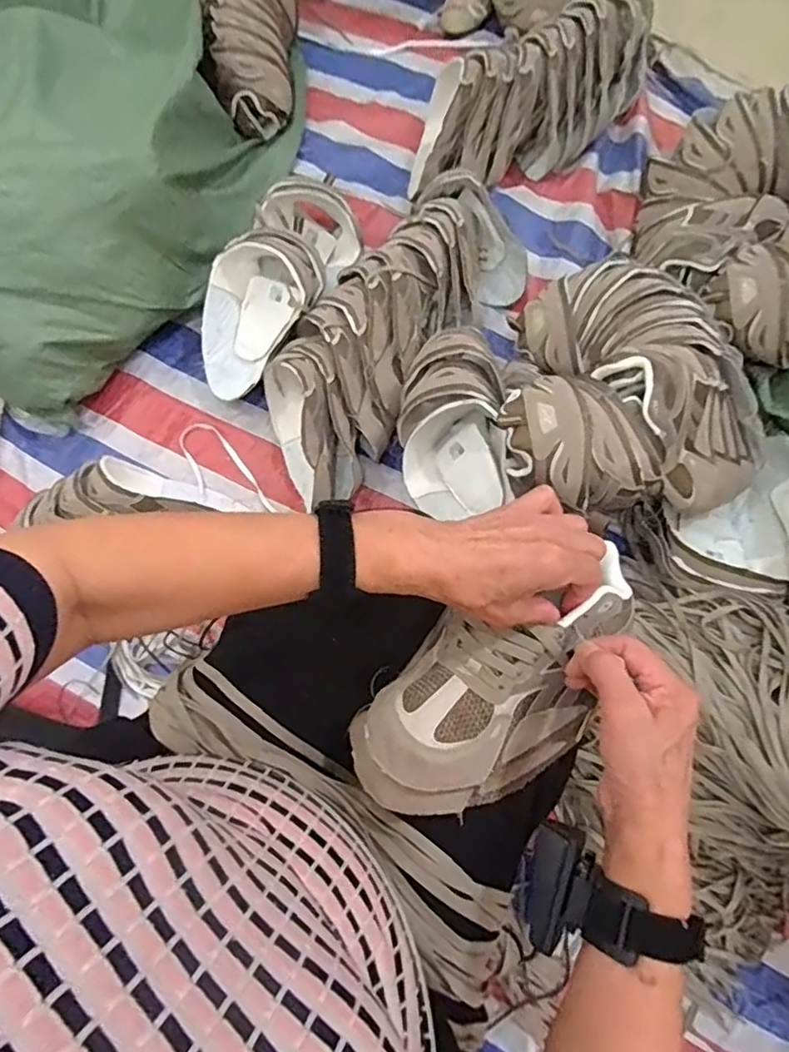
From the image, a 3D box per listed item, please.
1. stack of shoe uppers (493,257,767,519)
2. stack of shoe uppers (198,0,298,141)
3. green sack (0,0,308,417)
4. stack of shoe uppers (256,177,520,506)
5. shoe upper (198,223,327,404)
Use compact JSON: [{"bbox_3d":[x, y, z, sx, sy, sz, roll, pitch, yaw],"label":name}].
[{"bbox_3d":[0.301,-0.200,0.778,0.346,0.164,0.366,-3,73,1],"label":"stack of shoe uppers"},{"bbox_3d":[-0.257,-0.880,1.093,0.135,0.139,0.319,1,73,3],"label":"stack of shoe uppers"},{"bbox_3d":[-0.484,-0.725,0.951,0.578,0.292,0.992,27,76,10],"label":"green sack"},{"bbox_3d":[0.001,-0.312,0.934,0.213,0.160,0.525,38,78,12],"label":"stack of shoe uppers"},{"bbox_3d":[-0.217,-0.332,0.951,0.151,0.096,0.264,30,111,-1],"label":"shoe upper"}]

